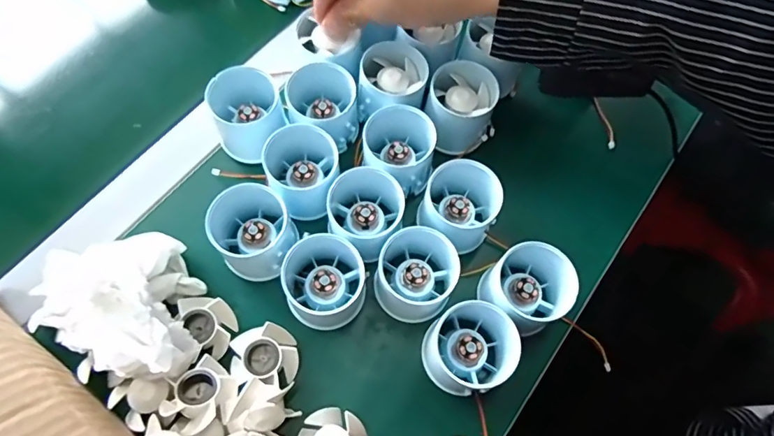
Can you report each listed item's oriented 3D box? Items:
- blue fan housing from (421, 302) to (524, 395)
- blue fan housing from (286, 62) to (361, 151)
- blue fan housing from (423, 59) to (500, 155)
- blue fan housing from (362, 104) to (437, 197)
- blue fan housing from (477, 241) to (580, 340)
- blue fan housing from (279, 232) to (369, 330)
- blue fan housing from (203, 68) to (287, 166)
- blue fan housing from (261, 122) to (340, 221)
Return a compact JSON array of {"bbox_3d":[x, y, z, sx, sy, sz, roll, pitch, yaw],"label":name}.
[{"bbox_3d":[0.054,0.083,0.312,0.058,0.041,0.059,8,67,1],"label":"blue fan housing"},{"bbox_3d":[-0.049,-0.086,0.368,0.051,0.044,0.051,1,67,-2],"label":"blue fan housing"},{"bbox_3d":[0.056,-0.086,0.374,0.049,0.048,0.051,22,68,7],"label":"blue fan housing"},{"bbox_3d":[0.008,-0.050,0.358,0.052,0.047,0.052,1,67,-2],"label":"blue fan housing"},{"bbox_3d":[0.096,0.047,0.323,0.054,0.046,0.049,43,72,15],"label":"blue fan housing"},{"bbox_3d":[-0.043,0.040,0.330,0.057,0.038,0.063,-24,70,-11],"label":"blue fan housing"},{"bbox_3d":[-0.106,-0.077,0.363,0.052,0.047,0.056,1,67,-2],"label":"blue fan housing"},{"bbox_3d":[-0.061,-0.034,0.349,0.053,0.051,0.055,1,67,-2],"label":"blue fan housing"}]

